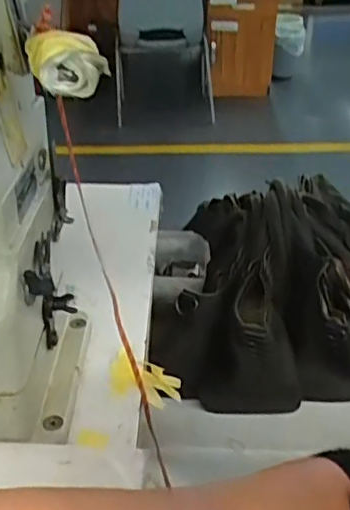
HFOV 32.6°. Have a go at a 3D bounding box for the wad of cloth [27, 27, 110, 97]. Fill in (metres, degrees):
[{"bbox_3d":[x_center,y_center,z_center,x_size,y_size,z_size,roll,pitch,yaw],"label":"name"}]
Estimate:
[{"bbox_3d":[-0.058,-0.106,0.329,0.043,0.029,0.029,-6,32,-10],"label":"wad of cloth"}]

